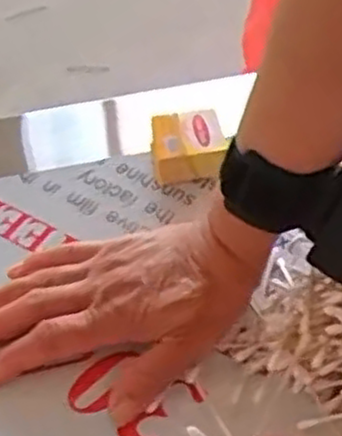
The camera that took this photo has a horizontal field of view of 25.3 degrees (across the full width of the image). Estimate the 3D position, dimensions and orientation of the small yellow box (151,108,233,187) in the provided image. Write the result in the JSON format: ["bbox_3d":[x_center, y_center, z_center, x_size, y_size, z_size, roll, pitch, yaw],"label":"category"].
[{"bbox_3d":[0.011,-0.046,0.502,0.046,0.028,0.045,-6,51,-2],"label":"small yellow box"}]

